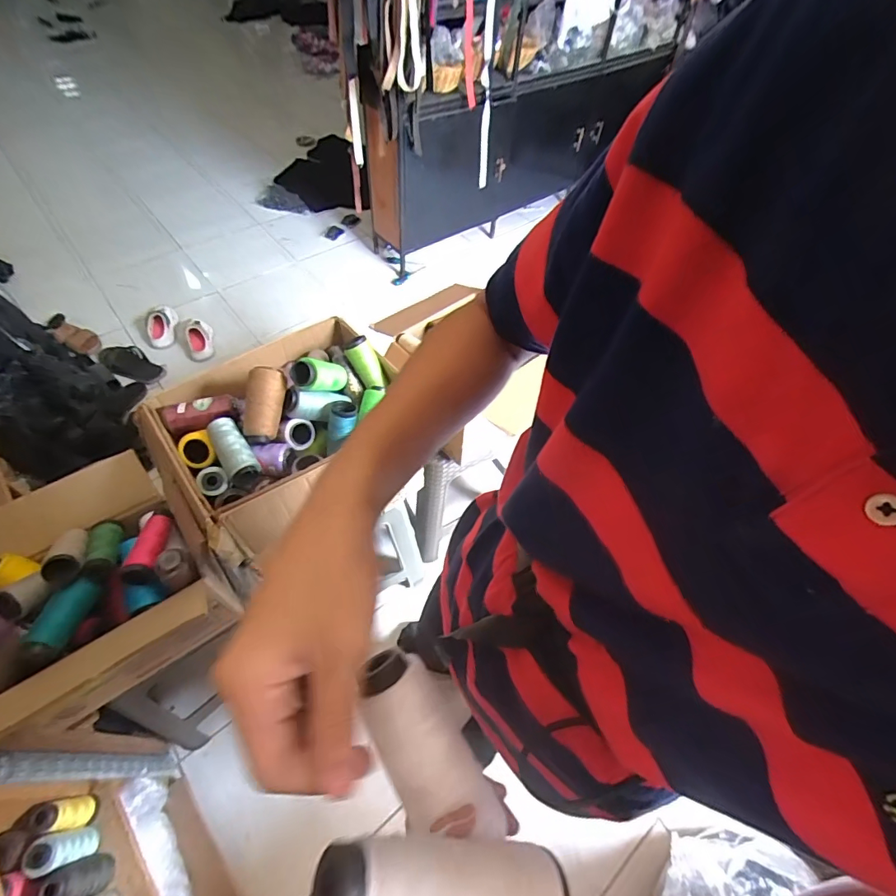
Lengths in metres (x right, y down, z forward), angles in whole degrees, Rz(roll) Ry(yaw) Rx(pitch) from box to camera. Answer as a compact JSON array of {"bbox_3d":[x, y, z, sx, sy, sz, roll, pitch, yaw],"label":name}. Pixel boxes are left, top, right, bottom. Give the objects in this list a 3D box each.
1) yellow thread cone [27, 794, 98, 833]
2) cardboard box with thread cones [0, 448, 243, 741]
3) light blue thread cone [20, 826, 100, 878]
[{"bbox_3d":[-0.592,0.567,0.720,0.040,0.113,0.044,-4,55,-6],"label":"yellow thread cone"},{"bbox_3d":[-0.562,0.235,0.713,0.344,0.223,0.334,-36,65,-25],"label":"cardboard box with thread cones"},{"bbox_3d":[-0.576,0.602,0.694,0.046,0.102,0.044,-12,57,-12],"label":"light blue thread cone"}]

